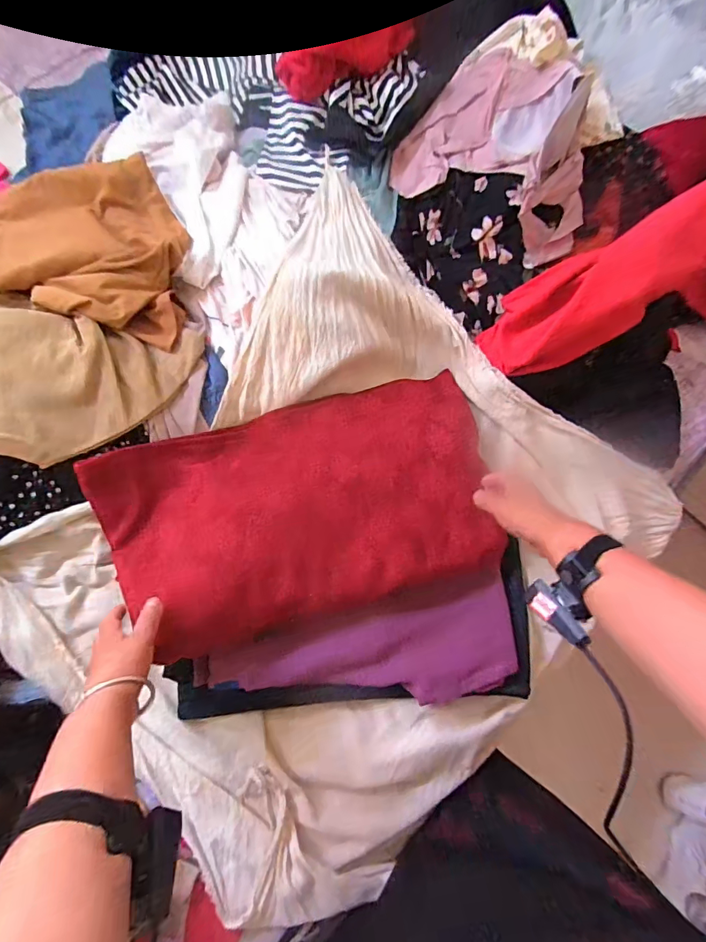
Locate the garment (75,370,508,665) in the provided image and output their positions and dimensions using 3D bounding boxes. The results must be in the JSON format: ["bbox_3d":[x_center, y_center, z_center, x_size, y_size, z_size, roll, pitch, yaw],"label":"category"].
[{"bbox_3d":[-0.064,0.040,0.602,0.542,0.081,0.312,-16,77,-6],"label":"garment"}]

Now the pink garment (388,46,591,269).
[{"bbox_3d":[0.247,-0.528,0.656,0.325,0.116,0.290,29,77,6],"label":"pink garment"}]

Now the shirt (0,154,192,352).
[{"bbox_3d":[-0.448,-0.376,0.651,0.453,0.069,0.265,18,76,3],"label":"shirt"}]

